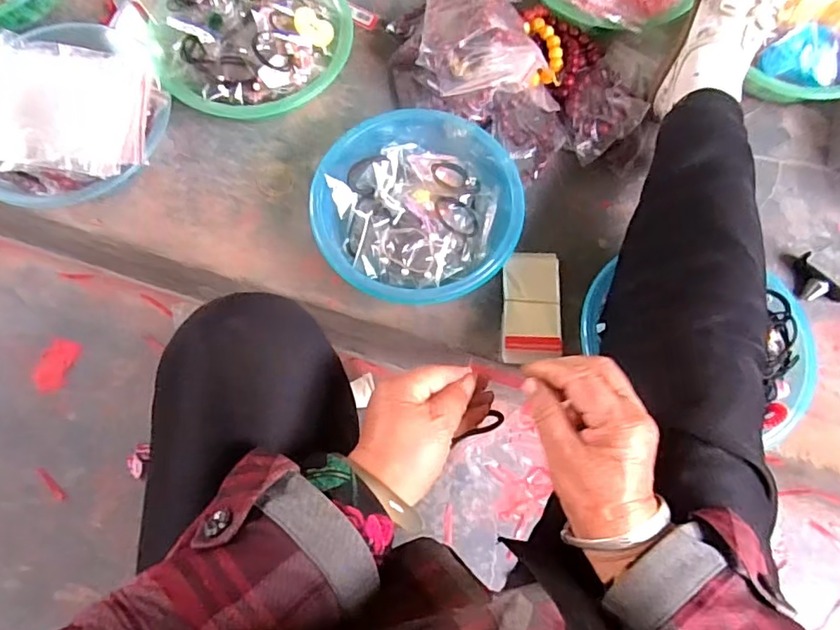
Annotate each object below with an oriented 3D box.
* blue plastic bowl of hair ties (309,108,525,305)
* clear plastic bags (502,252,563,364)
[{"bbox_3d":[-0.006,-0.118,0.630,0.213,0.076,0.218,0,71,0],"label":"blue plastic bowl of hair ties"},{"bbox_3d":[0.126,-0.007,0.631,0.063,0.020,0.124,2,71,1],"label":"clear plastic bags"}]

